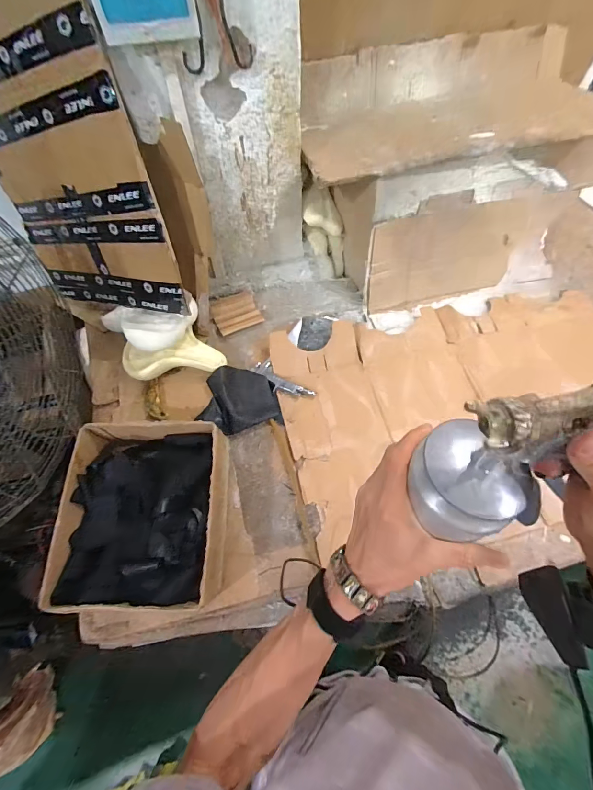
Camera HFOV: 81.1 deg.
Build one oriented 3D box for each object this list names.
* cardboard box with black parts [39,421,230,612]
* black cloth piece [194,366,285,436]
[{"bbox_3d":[-0.281,0.224,0.672,0.290,0.142,0.327,-1,61,1],"label":"cardboard box with black parts"},{"bbox_3d":[-0.136,0.007,0.828,0.178,0.020,0.159,-9,71,-15],"label":"black cloth piece"}]

